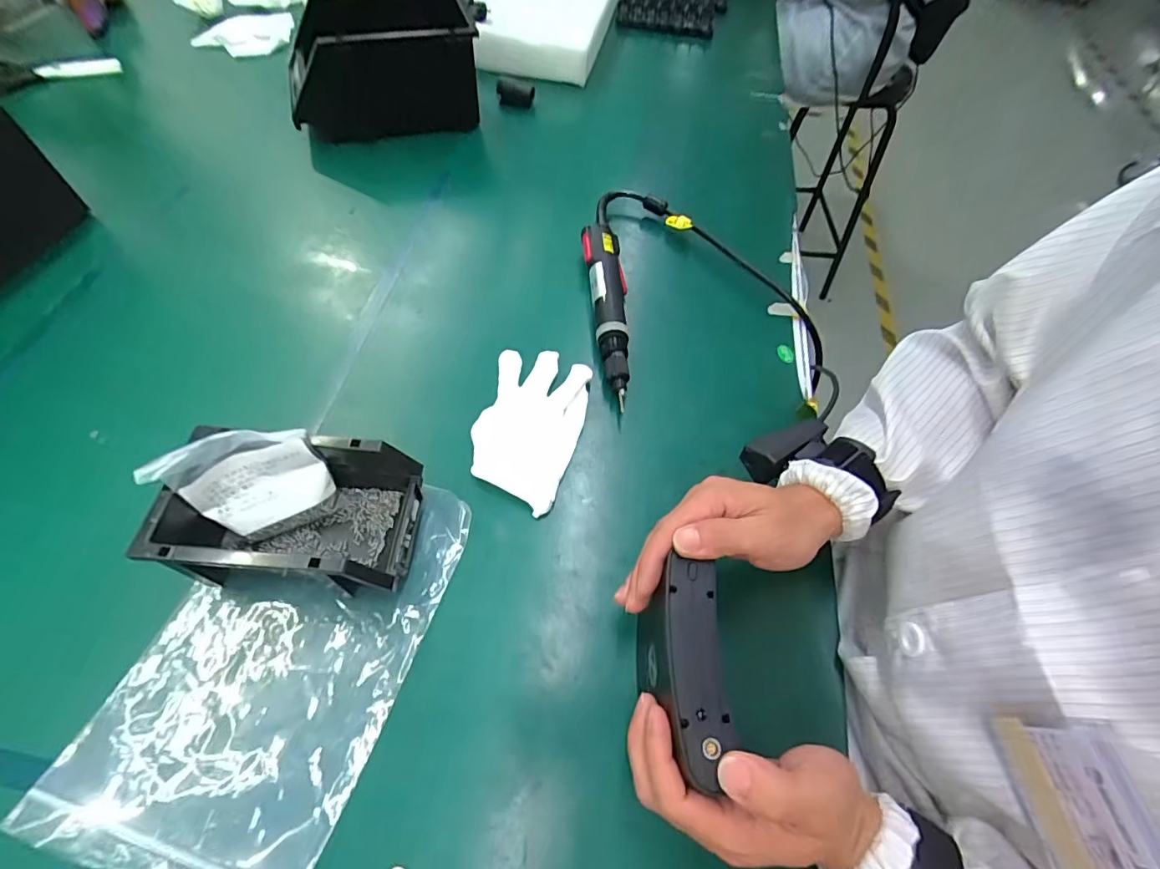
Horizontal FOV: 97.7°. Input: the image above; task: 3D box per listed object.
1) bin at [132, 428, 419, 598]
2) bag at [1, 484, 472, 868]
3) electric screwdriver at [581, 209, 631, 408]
[{"bbox_3d":[-0.207,0.059,0.382,0.156,0.074,0.104,5,57,-2],"label":"bin"},{"bbox_3d":[-0.209,0.146,0.361,0.175,0.019,0.272,17,58,6],"label":"bag"},{"bbox_3d":[0.029,-0.144,0.559,0.048,0.049,0.276,1,57,-4],"label":"electric screwdriver"}]

